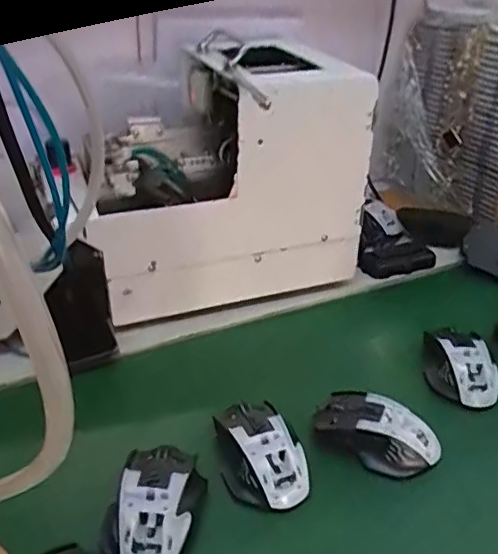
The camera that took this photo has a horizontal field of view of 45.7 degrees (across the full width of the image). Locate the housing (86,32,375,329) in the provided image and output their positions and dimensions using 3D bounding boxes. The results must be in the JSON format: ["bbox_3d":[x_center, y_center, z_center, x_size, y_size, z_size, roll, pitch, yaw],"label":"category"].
[{"bbox_3d":[-0.042,-0.134,0.745,0.316,0.265,0.201,-10,34,-18],"label":"housing"}]

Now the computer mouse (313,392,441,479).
[{"bbox_3d":[0.123,0.147,0.569,0.114,0.041,0.058,16,35,22],"label":"computer mouse"}]

